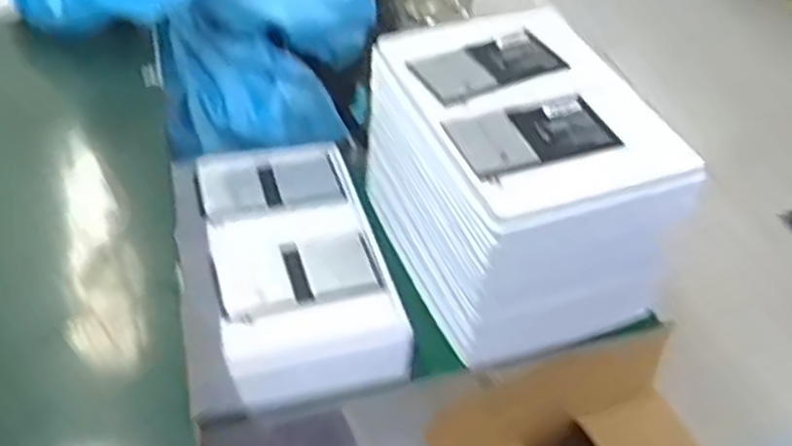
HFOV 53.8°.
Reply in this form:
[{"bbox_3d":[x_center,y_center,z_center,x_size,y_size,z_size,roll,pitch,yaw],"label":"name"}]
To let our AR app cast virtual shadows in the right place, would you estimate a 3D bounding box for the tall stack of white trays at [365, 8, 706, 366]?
[{"bbox_3d":[0.137,-0.049,0.923,0.242,0.242,0.342,-17,47,-20],"label":"tall stack of white trays"}]

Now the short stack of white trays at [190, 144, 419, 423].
[{"bbox_3d":[-0.123,0.045,0.920,0.193,0.078,0.331,-11,45,-15],"label":"short stack of white trays"}]

